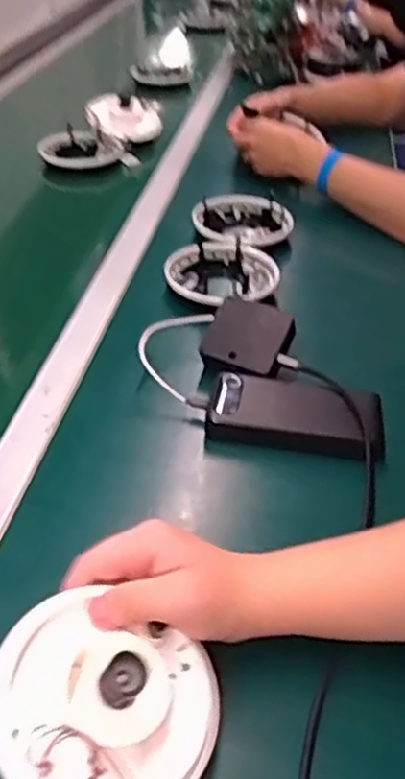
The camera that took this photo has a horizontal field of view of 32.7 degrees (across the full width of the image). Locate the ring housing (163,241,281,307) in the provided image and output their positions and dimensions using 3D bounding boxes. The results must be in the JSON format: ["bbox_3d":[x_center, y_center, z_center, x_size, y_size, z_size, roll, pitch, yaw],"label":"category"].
[{"bbox_3d":[0.022,-0.137,0.850,0.136,0.025,0.151,11,41,4],"label":"ring housing"}]

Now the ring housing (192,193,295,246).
[{"bbox_3d":[0.054,-0.232,0.967,0.135,0.034,0.145,4,40,-4],"label":"ring housing"}]

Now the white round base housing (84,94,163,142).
[{"bbox_3d":[-0.140,-0.482,1.232,0.134,0.083,0.050,-2,6,-6],"label":"white round base housing"}]

